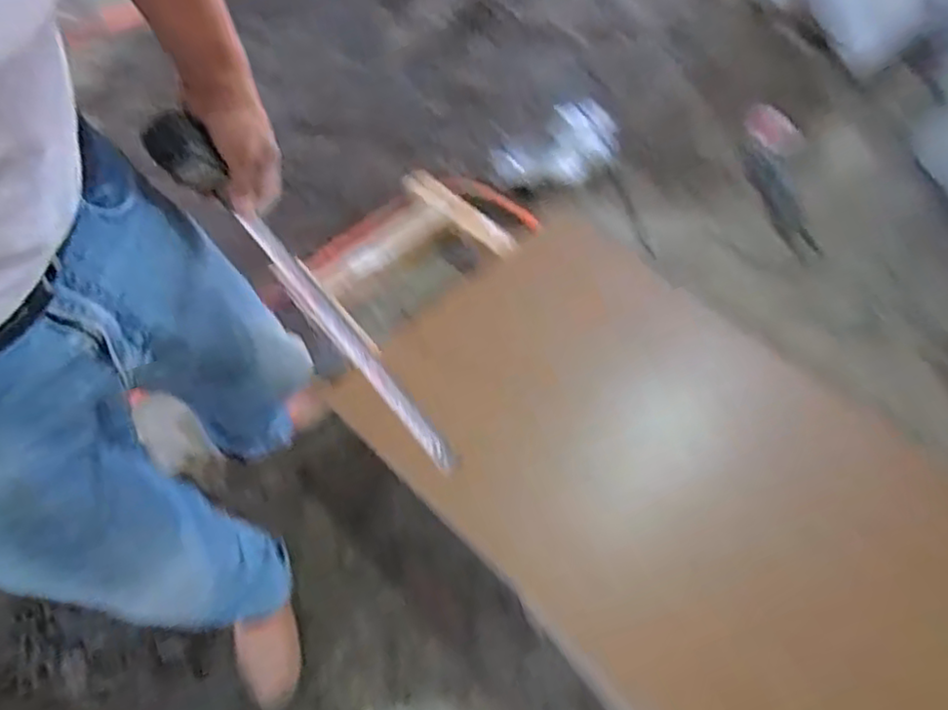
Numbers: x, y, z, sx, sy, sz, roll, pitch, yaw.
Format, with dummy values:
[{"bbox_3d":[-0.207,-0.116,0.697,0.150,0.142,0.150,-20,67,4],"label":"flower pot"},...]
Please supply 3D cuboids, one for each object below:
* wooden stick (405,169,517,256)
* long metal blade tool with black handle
[{"bbox_3d":[-0.034,-0.301,1.407,0.293,0.019,0.052,40,86,18],"label":"wooden stick"},{"bbox_3d":[-0.147,-0.047,0.581,0.043,0.051,0.379,-41,90,-21],"label":"long metal blade tool with black handle"}]

